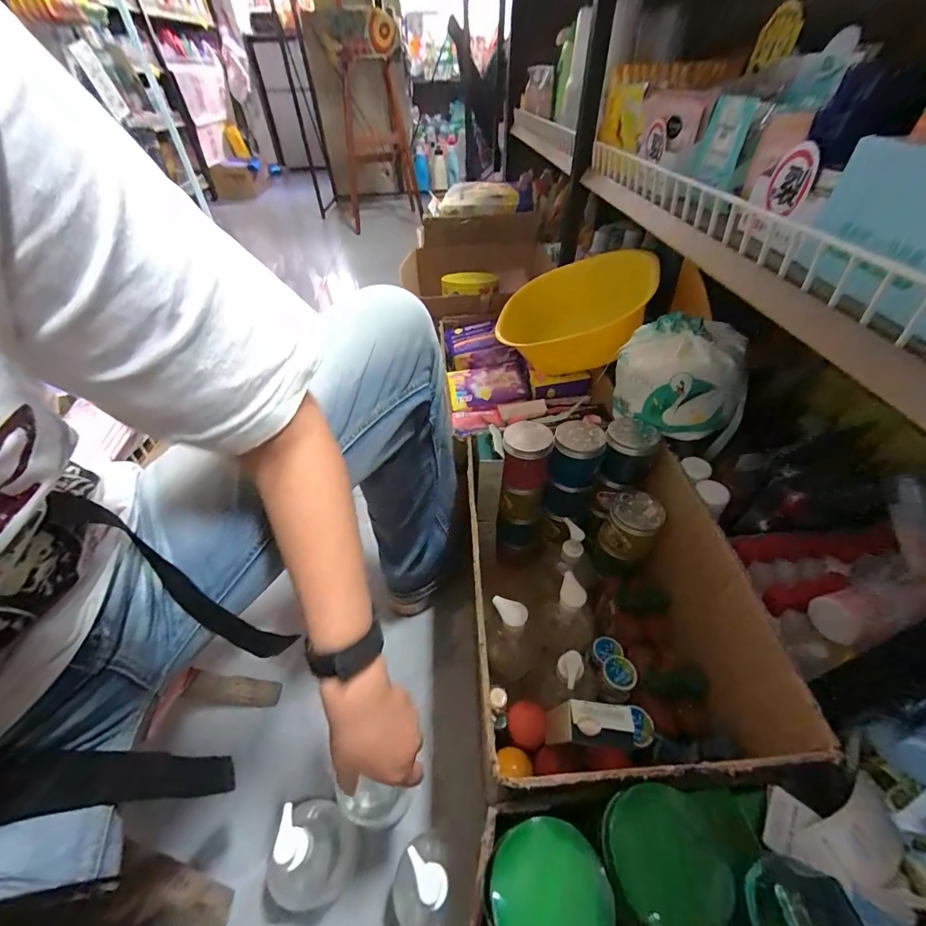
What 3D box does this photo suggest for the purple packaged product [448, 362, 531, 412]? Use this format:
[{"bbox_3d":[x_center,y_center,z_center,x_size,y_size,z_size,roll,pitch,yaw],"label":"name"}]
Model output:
[{"bbox_3d":[0.050,-0.145,0.758,0.149,0.031,0.103,-2,45,0],"label":"purple packaged product"}]

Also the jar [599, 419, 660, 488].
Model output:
[{"bbox_3d":[0.229,-0.012,0.560,0.065,0.082,0.054,11,47,14],"label":"jar"}]

